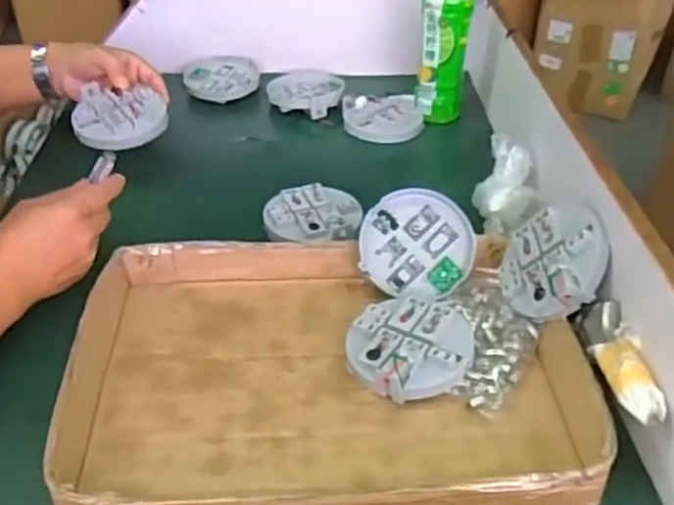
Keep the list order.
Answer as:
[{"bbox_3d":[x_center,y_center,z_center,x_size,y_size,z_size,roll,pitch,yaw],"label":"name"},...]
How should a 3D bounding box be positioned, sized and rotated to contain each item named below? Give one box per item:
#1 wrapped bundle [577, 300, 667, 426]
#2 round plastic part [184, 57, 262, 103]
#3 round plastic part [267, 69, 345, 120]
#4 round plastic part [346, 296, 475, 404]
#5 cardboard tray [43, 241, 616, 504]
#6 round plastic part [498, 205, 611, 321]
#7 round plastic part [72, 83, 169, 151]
[{"bbox_3d":[0.211,0.081,0.531,0.028,0.027,0.120,-1,37,-4],"label":"wrapped bundle"},{"bbox_3d":[-0.165,-0.251,1.018,0.103,0.023,0.101,0,38,0],"label":"round plastic part"},{"bbox_3d":[-0.043,-0.222,0.994,0.103,0.024,0.115,2,37,-1],"label":"round plastic part"},{"bbox_3d":[0.060,0.079,0.590,0.100,0.030,0.100,0,38,0],"label":"round plastic part"},{"bbox_3d":[-0.010,0.086,0.575,0.402,0.039,0.283,-3,38,-4],"label":"cardboard tray"},{"bbox_3d":[0.181,0.007,0.611,0.093,0.024,0.102,7,72,55],"label":"round plastic part"},{"bbox_3d":[-0.248,-0.157,0.817,0.102,0.026,0.102,2,57,-3],"label":"round plastic part"}]

